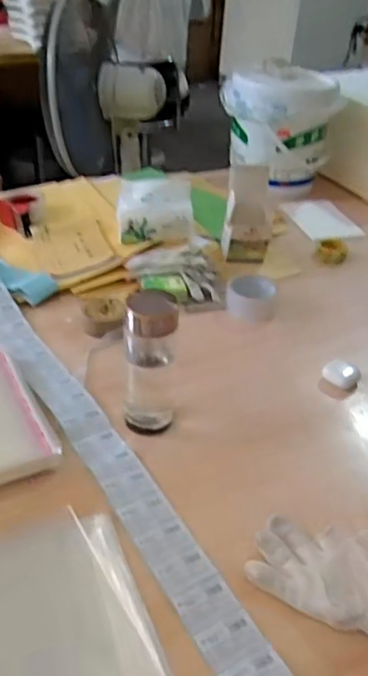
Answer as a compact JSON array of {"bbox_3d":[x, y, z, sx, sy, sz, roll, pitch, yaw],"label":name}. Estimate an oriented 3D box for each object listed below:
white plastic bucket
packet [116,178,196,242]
[{"bbox_3d":[0.222,-0.505,1.462,0.269,0.237,0.222,8,36,5],"label":"white plastic bucket"},{"bbox_3d":[-0.054,-0.248,1.176,0.145,0.088,0.099,2,36,-4],"label":"packet"}]

